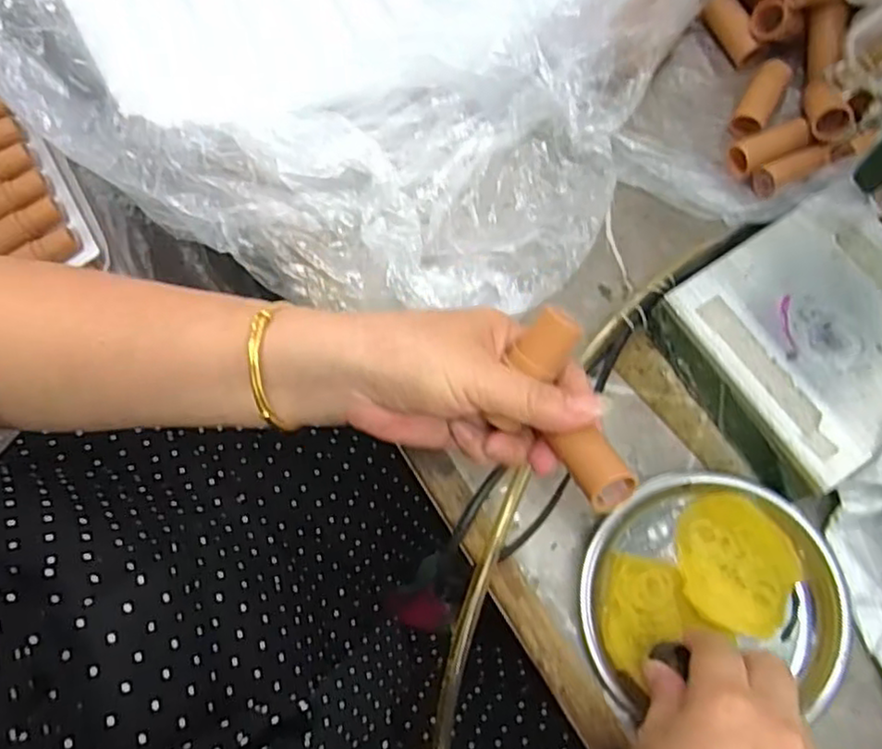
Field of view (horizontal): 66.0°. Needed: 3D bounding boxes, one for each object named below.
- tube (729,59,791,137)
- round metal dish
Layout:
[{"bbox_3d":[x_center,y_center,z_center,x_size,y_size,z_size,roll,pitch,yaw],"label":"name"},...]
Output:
[{"bbox_3d":[0.199,-0.171,0.420,0.020,0.015,0.048,32,91,10],"label":"tube"},{"bbox_3d":[0.139,0.109,0.349,0.125,0.015,0.112,2,75,2],"label":"round metal dish"}]

